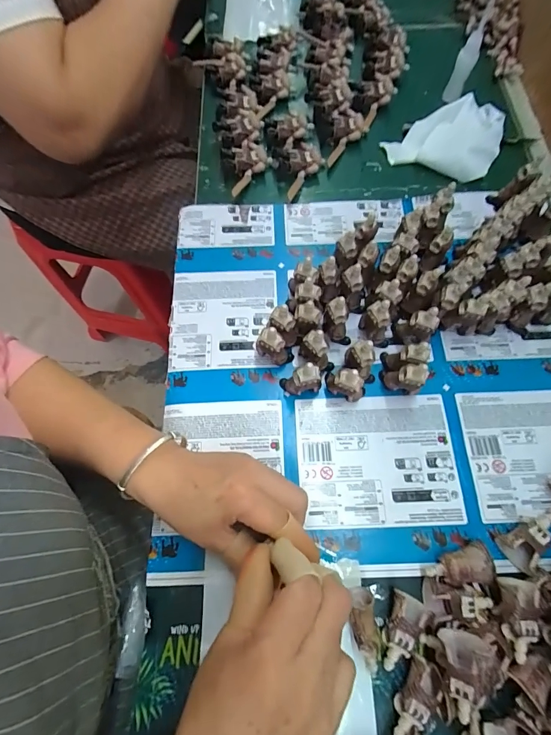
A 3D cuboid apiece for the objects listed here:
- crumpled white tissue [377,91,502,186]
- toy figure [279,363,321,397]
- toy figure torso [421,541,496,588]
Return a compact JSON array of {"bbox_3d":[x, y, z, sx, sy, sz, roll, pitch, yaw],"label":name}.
[{"bbox_3d":[0.219,-0.270,0.412,0.150,0.030,0.097,-25,71,-7],"label":"crumpled white tissue"},{"bbox_3d":[0.021,0.012,0.300,0.035,0.053,0.016,8,70,5],"label":"toy figure"},{"bbox_3d":[0.138,0.150,0.265,0.047,0.018,0.027,-5,69,0],"label":"toy figure torso"}]

